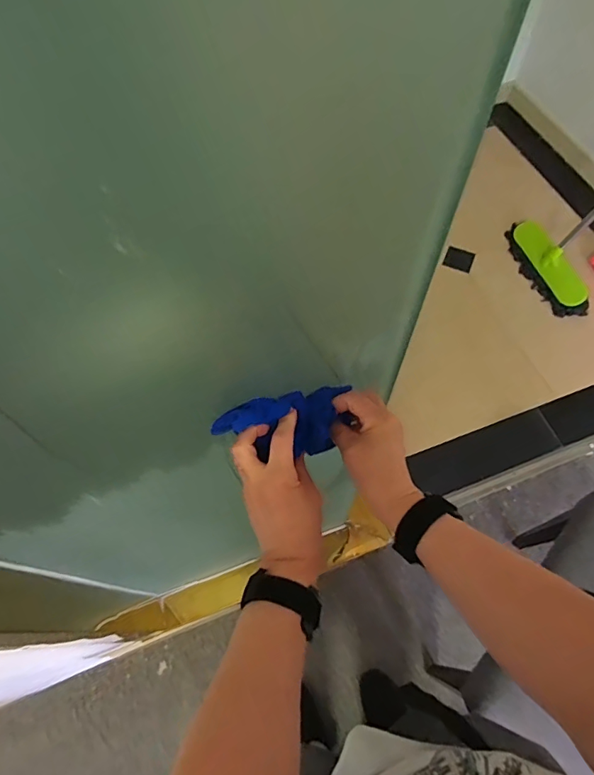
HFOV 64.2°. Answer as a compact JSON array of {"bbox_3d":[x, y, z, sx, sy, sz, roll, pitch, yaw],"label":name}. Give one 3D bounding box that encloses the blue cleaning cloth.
[{"bbox_3d":[-0.006,0.032,0.436,0.138,0.031,0.056,-2,66,-17],"label":"blue cleaning cloth"}]

